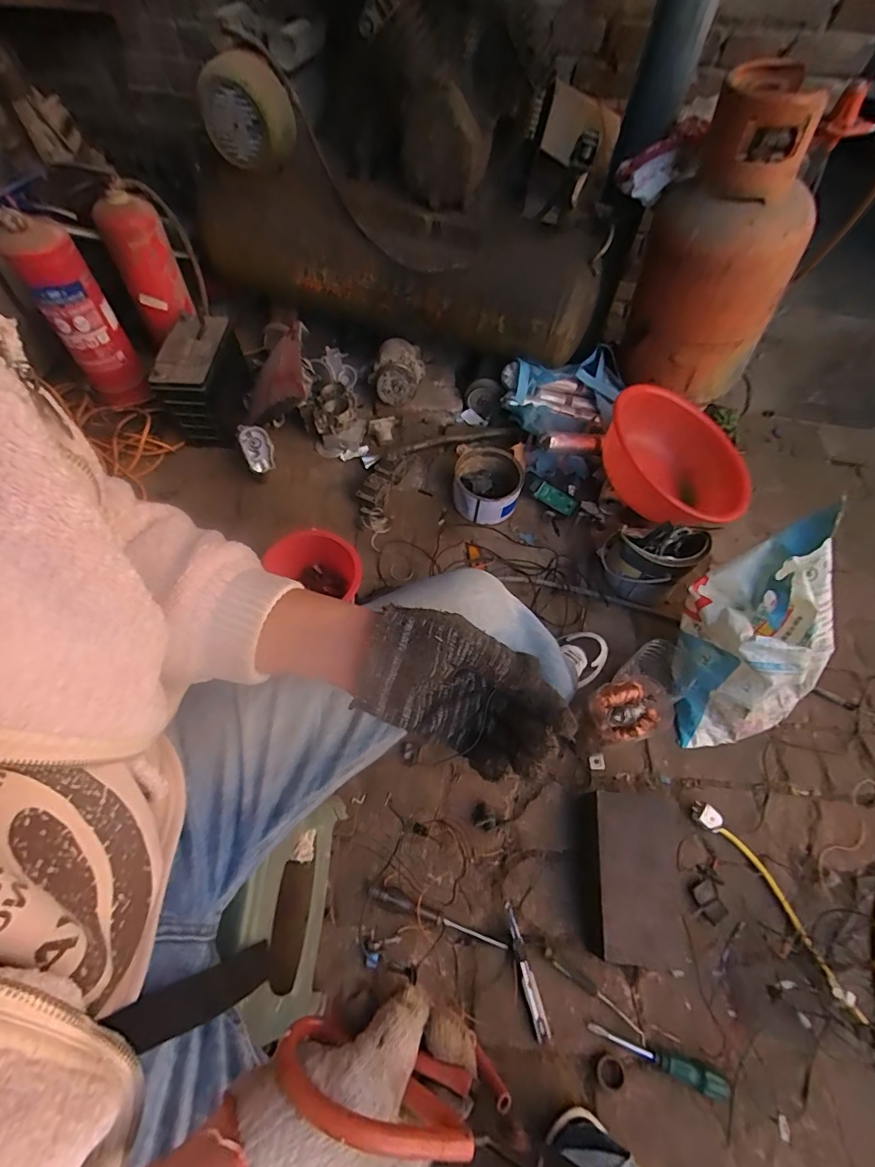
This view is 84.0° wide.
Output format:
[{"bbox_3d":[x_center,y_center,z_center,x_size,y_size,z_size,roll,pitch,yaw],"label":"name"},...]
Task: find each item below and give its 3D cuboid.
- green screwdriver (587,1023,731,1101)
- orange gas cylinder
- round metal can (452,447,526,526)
[{"bbox_3d":[0.295,0.632,0.648,0.179,0.021,0.028,21,60,9],"label":"green screwdriver"},{"bbox_3d":[0.644,-0.752,1.117,0.283,0.559,0.339,11,59,4],"label":"orange gas cylinder"},{"bbox_3d":[0.110,-0.218,1.108,0.152,0.093,0.156,1,59,-2],"label":"round metal can"}]

